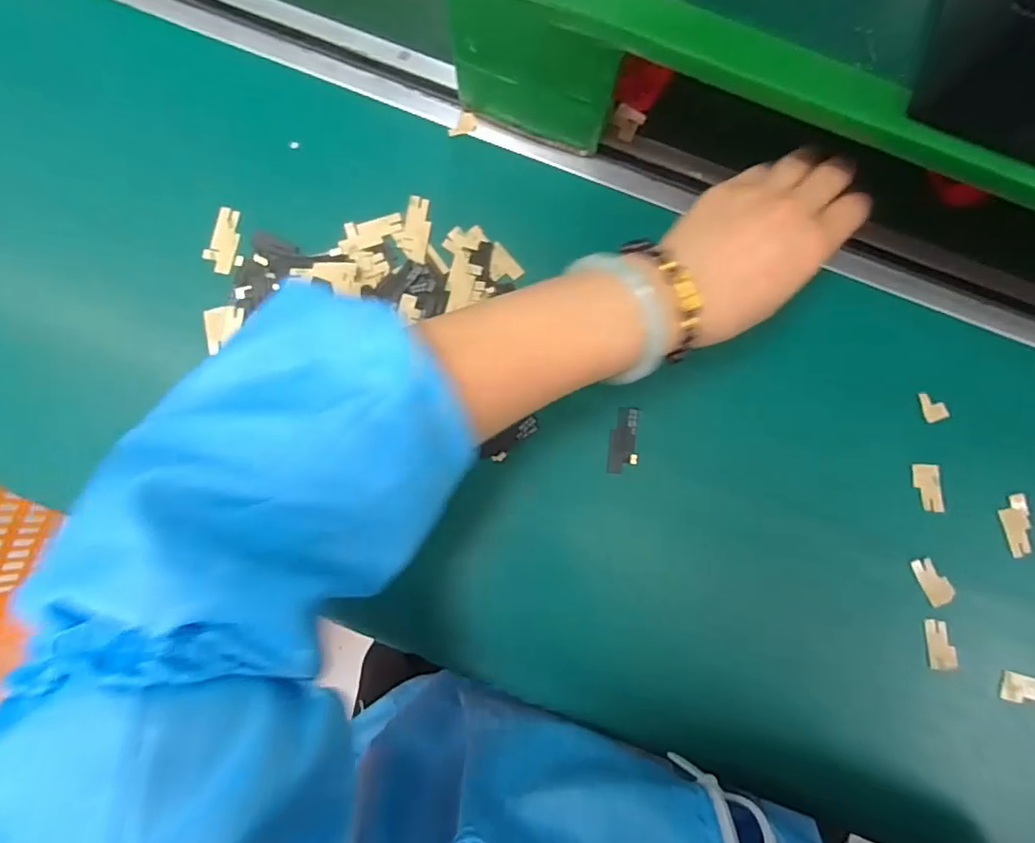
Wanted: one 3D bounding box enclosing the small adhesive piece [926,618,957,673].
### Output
[{"bbox_3d":[0.244,0.129,0.332,0.015,0.004,0.027,2,82,-2],"label":"small adhesive piece"}]

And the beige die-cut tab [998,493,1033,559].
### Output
[{"bbox_3d":[0.296,0.061,0.340,0.017,0.004,0.036,-7,82,-3],"label":"beige die-cut tab"}]

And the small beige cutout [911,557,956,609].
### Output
[{"bbox_3d":[0.243,0.093,0.335,0.016,0.004,0.027,-22,83,-5],"label":"small beige cutout"}]

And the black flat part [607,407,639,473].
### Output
[{"bbox_3d":[0.064,0.011,0.343,0.017,0.004,0.039,7,81,-1],"label":"black flat part"}]

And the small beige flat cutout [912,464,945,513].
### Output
[{"bbox_3d":[0.245,0.040,0.343,0.016,0.004,0.028,-1,82,-2],"label":"small beige flat cutout"}]

